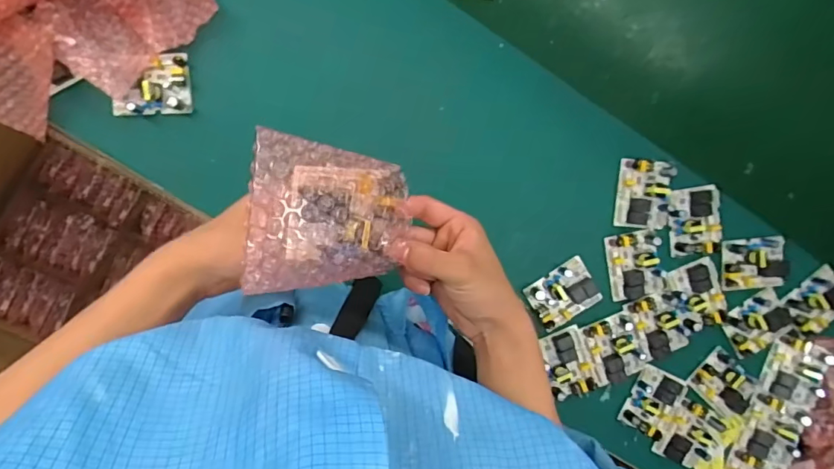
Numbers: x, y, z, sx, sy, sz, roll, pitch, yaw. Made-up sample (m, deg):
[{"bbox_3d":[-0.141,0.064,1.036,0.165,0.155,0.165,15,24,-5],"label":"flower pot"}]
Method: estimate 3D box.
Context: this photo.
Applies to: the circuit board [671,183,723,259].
[{"bbox_3d":[0.339,-0.015,0.599,0.060,0.015,0.082,-9,96,-6],"label":"circuit board"}]

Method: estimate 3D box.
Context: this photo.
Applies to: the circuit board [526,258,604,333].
[{"bbox_3d":[0.178,0.073,0.588,0.080,0.018,0.060,-33,98,-3],"label":"circuit board"}]

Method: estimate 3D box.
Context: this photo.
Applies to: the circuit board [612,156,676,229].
[{"bbox_3d":[0.274,-0.048,0.591,0.062,0.019,0.080,4,94,-7],"label":"circuit board"}]

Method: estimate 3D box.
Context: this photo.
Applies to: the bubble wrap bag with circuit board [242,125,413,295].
[{"bbox_3d":[-0.055,-0.011,0.325,0.108,0.016,0.095,4,93,-36],"label":"bubble wrap bag with circuit board"}]

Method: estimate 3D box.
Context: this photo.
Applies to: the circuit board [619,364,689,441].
[{"bbox_3d":[0.297,0.212,0.620,0.060,0.014,0.083,24,92,-8],"label":"circuit board"}]

